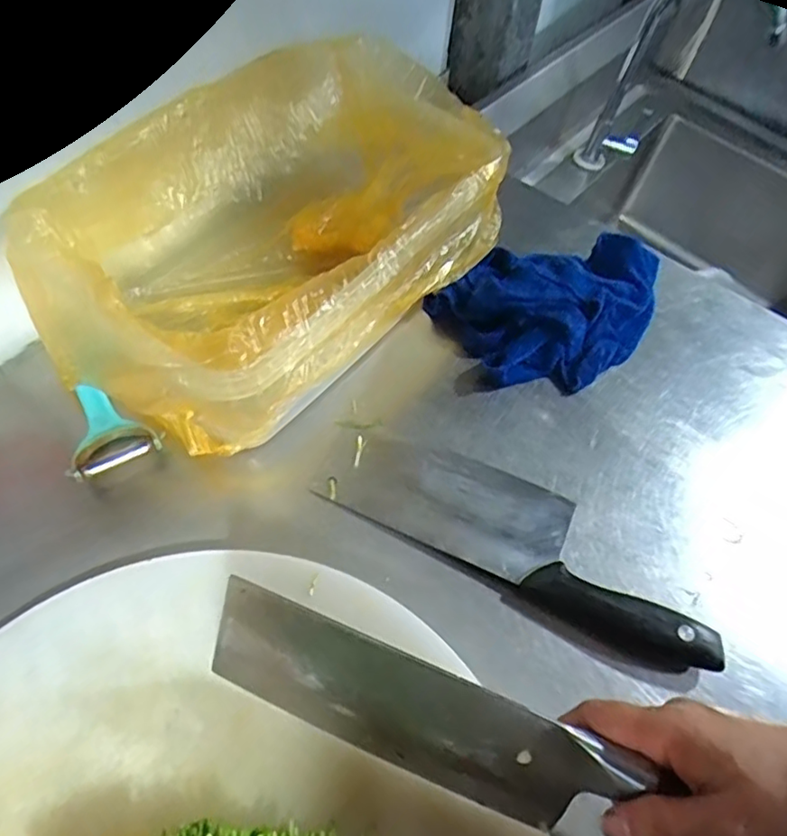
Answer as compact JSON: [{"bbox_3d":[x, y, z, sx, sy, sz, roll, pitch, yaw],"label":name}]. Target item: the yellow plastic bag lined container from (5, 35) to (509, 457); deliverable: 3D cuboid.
[{"bbox_3d":[-0.088,-0.140,0.492,0.238,0.134,0.356,36,60,18],"label":"yellow plastic bag lined container"}]

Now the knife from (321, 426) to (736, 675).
[{"bbox_3d":[0.083,0.077,0.432,0.282,0.017,0.081,25,57,12],"label":"knife"}]

